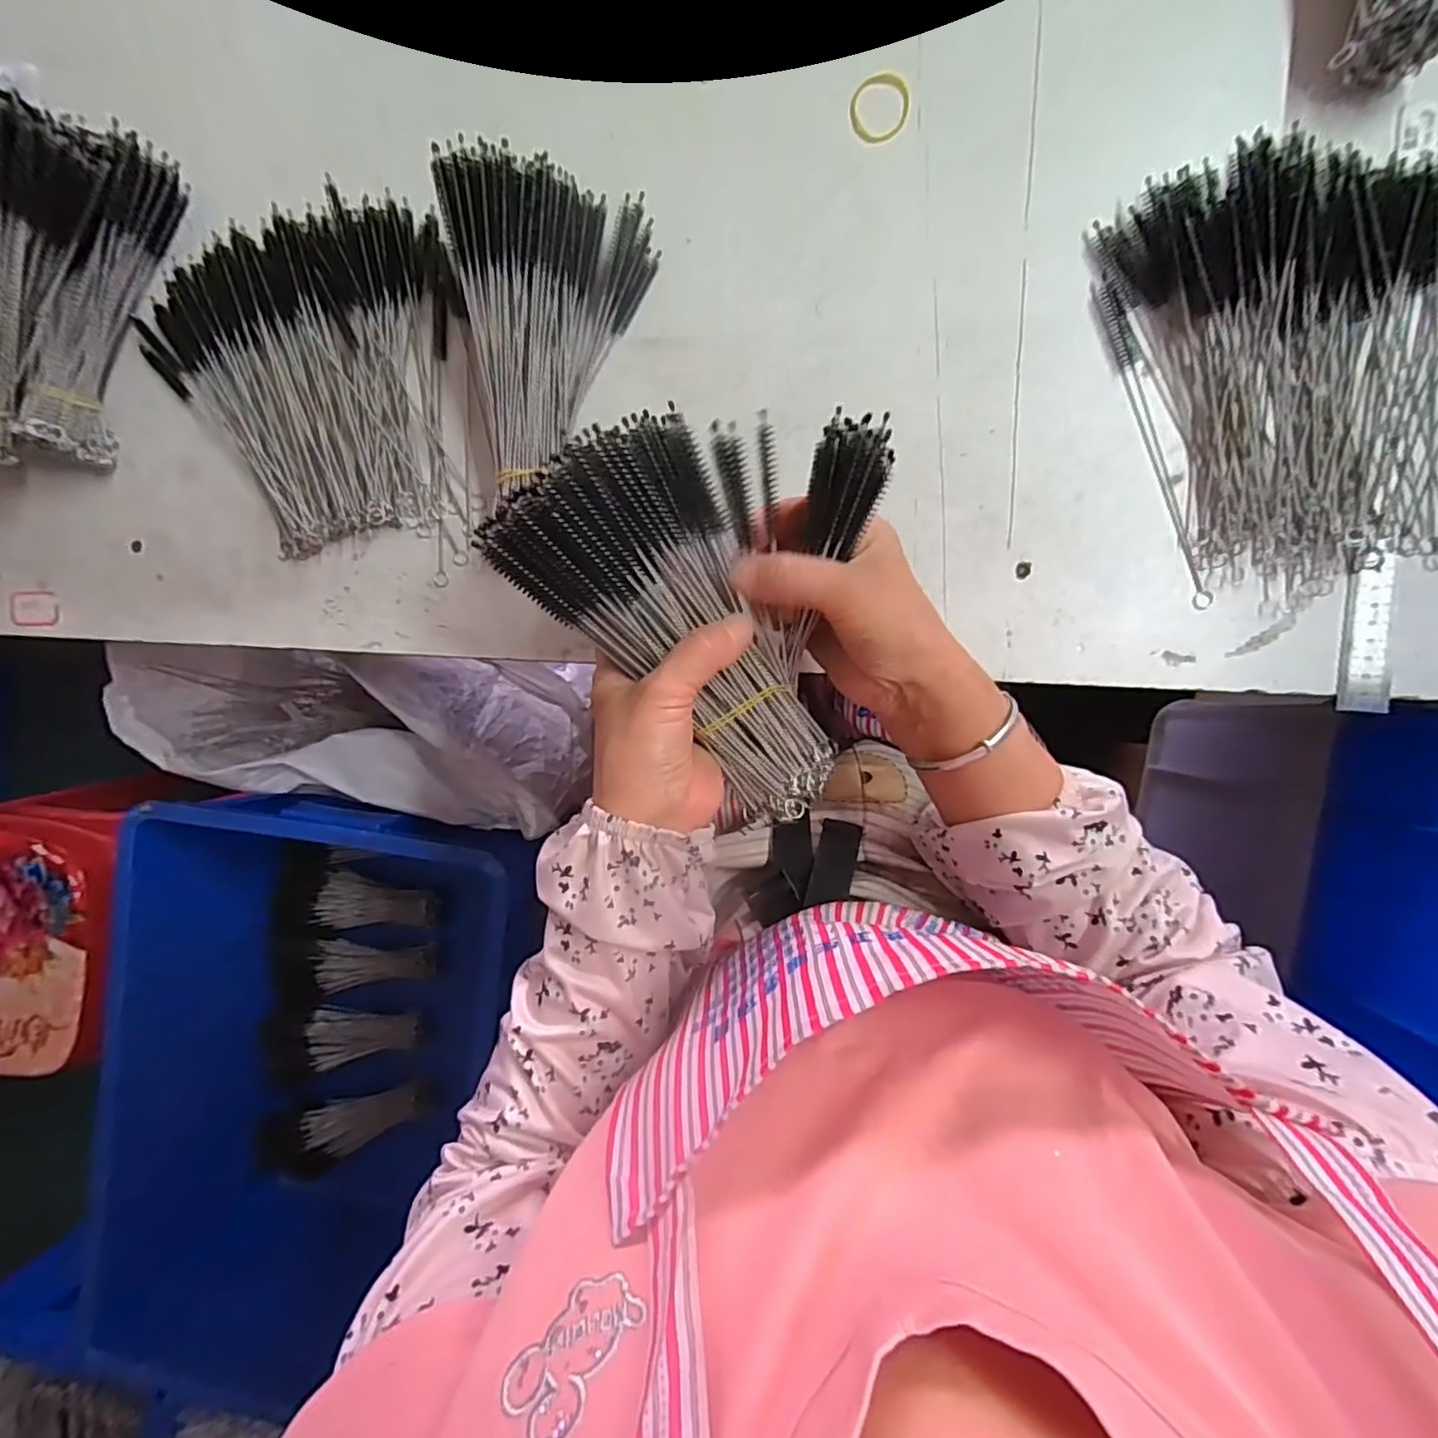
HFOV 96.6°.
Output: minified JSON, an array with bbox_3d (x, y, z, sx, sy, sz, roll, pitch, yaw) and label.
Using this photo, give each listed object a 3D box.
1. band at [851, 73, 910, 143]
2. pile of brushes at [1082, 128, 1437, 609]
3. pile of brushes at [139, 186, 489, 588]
[{"bbox_3d":[0.096,-0.365,0.382,0.034,0.004,0.037,0,92,7],"label":"band"},{"bbox_3d":[0.332,-0.197,0.342,0.191,0.033,0.236,-20,89,7],"label":"pile of brushes"},{"bbox_3d":[-0.271,-0.208,0.416,0.204,0.030,0.217,-4,91,7],"label":"pile of brushes"}]

